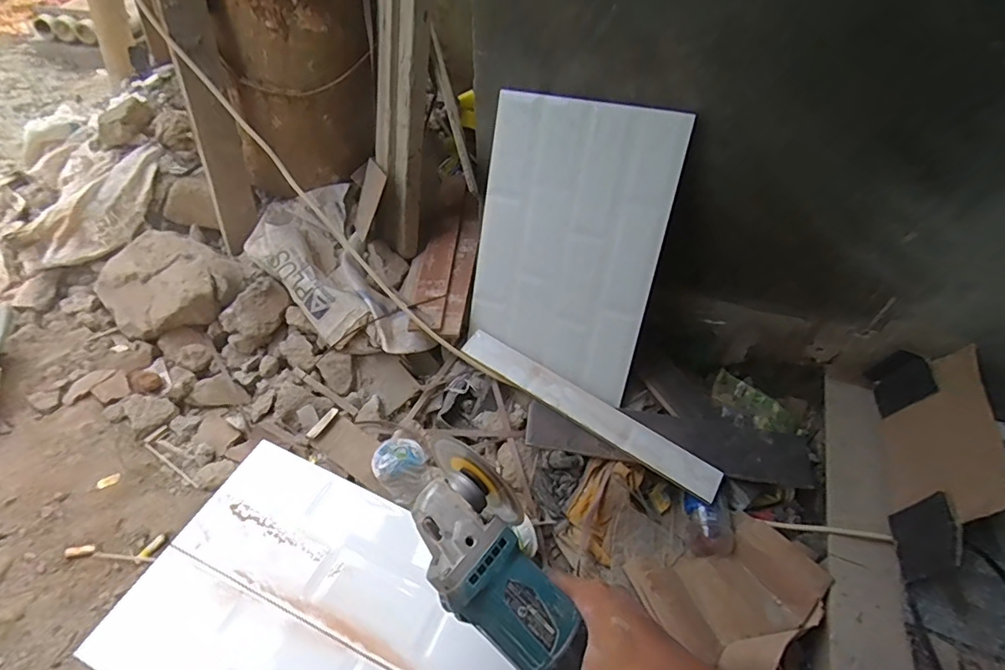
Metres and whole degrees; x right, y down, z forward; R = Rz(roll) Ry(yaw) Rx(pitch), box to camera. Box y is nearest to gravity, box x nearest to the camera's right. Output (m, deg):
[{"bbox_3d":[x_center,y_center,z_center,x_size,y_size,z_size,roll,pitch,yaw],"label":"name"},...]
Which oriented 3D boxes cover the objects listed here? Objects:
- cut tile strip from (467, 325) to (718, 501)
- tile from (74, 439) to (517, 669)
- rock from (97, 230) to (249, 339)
[{"bbox_3d":[0.126,0.109,0.752,0.408,0.009,0.057,31,59,13],"label":"cut tile strip"},{"bbox_3d":[-0.162,0.284,0.503,0.393,0.008,0.242,22,52,12],"label":"tile"},{"bbox_3d":[-0.549,-0.083,0.844,0.198,0.085,0.186,35,57,27],"label":"rock"}]

